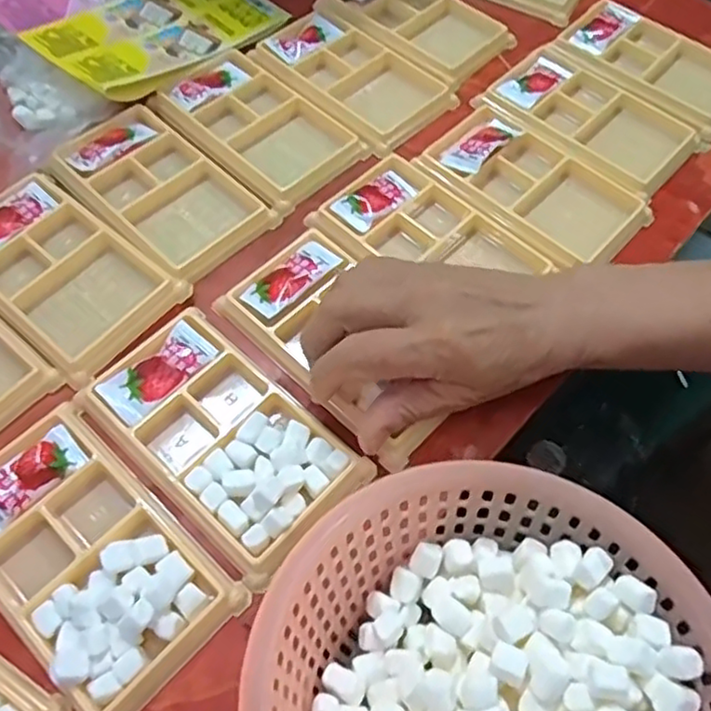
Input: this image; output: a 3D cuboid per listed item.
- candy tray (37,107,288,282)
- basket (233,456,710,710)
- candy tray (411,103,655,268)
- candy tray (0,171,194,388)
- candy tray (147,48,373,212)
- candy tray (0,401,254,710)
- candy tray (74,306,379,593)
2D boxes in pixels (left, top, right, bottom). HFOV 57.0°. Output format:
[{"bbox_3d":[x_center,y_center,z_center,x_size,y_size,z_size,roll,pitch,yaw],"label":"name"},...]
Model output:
[{"bbox_3d":[-0.119,-0.103,0.406,0.132,0.013,0.079,38,66,17],"label":"candy tray"},{"bbox_3d":[0.049,0.122,0.244,0.165,0.072,0.160,39,66,16],"label":"basket"},{"bbox_3d":[0.111,-0.111,0.415,0.137,0.011,0.081,38,66,17],"label":"candy tray"},{"bbox_3d":[-0.168,-0.049,0.372,0.130,0.012,0.079,38,66,17],"label":"candy tray"},{"bbox_3d":[-0.065,-0.152,0.439,0.129,0.019,0.079,40,67,18],"label":"candy tray"},{"bbox_3d":[-0.121,0.086,0.289,0.132,0.015,0.077,40,67,18],"label":"candy tray"},{"bbox_3d":[-0.066,0.035,0.321,0.136,0.013,0.076,40,67,18],"label":"candy tray"}]

